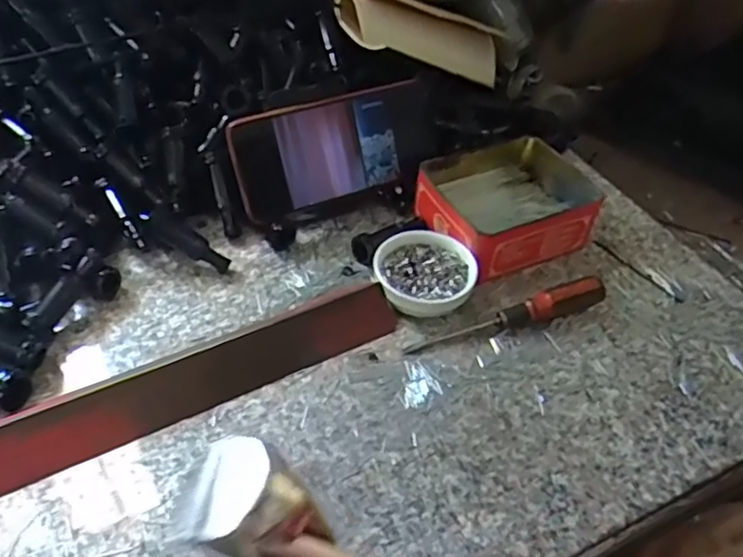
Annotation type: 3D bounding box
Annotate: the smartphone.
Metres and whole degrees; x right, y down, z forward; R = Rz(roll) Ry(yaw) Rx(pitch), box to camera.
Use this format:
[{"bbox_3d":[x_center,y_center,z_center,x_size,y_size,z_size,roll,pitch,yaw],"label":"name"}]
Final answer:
[{"bbox_3d":[-0.025,-0.101,0.481,0.164,0.079,0.014,-18,22,-20],"label":"smartphone"}]

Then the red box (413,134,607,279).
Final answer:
[{"bbox_3d":[0.108,-0.064,0.499,0.131,0.042,0.118,-18,50,-21],"label":"red box"}]

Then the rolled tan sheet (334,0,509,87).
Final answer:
[{"bbox_3d":[0.067,-0.234,0.599,0.220,0.053,0.061,-3,40,-43],"label":"rolled tan sheet"}]

